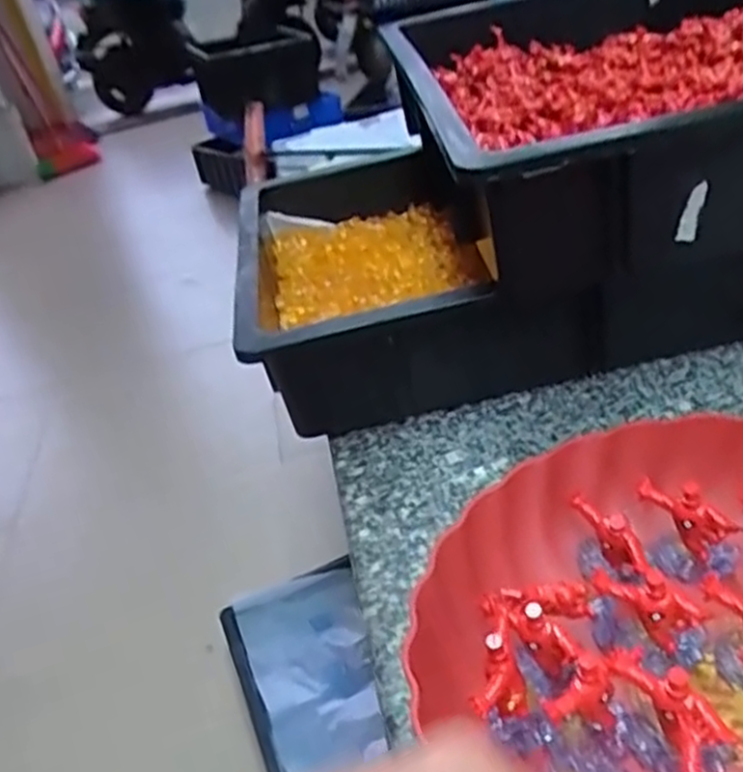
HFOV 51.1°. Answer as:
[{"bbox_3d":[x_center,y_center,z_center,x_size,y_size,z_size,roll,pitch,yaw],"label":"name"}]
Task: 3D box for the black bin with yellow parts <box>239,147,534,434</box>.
[{"bbox_3d":[-0.005,-0.085,0.620,0.179,0.090,0.299,-14,34,0],"label":"black bin with yellow parts"}]

